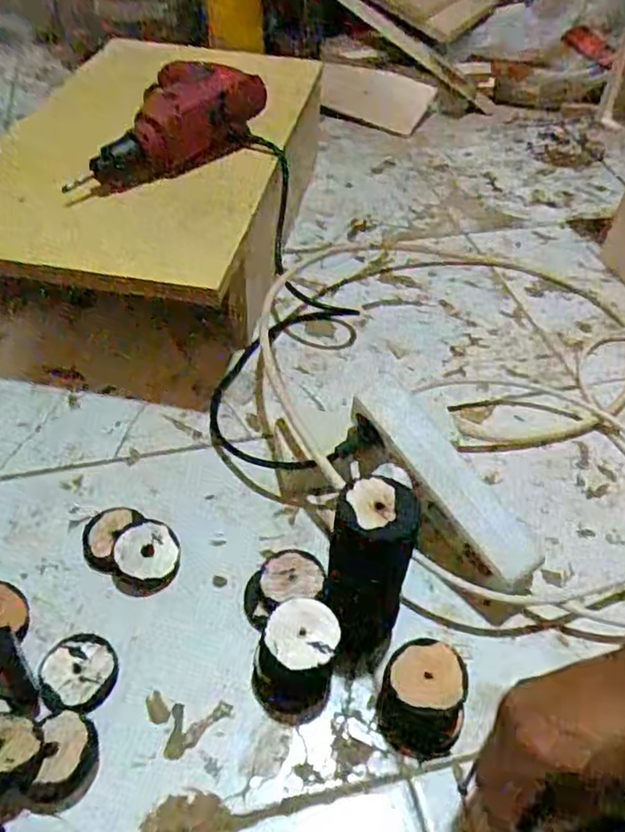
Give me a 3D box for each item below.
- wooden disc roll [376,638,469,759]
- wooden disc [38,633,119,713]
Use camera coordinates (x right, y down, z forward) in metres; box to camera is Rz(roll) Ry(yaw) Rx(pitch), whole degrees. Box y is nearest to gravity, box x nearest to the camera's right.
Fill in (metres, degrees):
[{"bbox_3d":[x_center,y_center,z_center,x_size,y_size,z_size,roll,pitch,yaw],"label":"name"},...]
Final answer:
[{"bbox_3d":[0.074,0.186,0.437,0.055,0.051,0.057,1,48,-1],"label":"wooden disc roll"},{"bbox_3d":[-0.161,0.178,0.454,0.048,0.014,0.052,1,48,-1],"label":"wooden disc"}]

